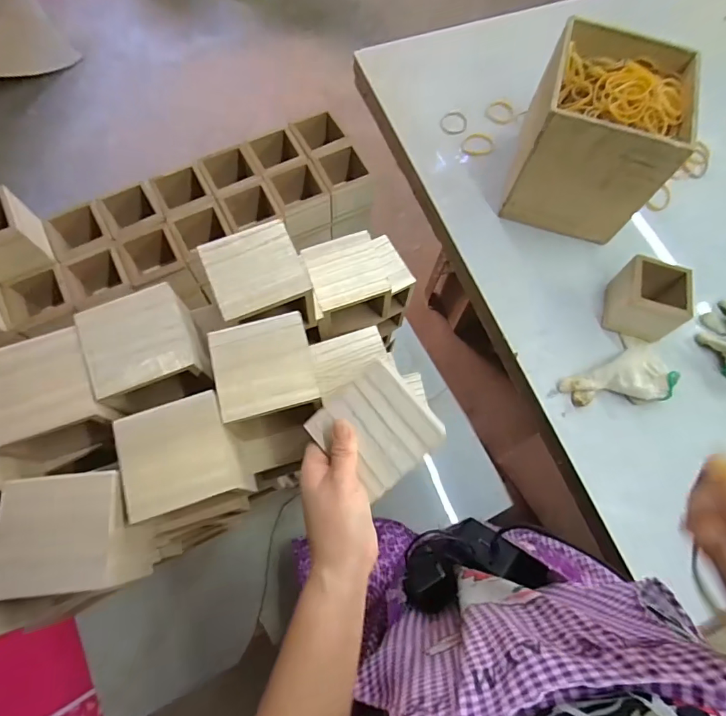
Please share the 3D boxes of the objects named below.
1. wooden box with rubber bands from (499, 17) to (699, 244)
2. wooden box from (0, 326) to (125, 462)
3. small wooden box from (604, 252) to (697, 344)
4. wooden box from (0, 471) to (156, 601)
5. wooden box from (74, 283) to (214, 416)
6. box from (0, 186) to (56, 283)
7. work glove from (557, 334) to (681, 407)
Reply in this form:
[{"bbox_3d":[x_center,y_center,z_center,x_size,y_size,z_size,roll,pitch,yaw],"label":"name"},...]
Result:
[{"bbox_3d":[0.386,-0.371,0.784,0.209,0.244,0.209,17,71,4],"label":"wooden box with rubber bands"},{"bbox_3d":[-0.289,0.036,0.441,0.096,0.080,0.094,-21,73,-10],"label":"wooden box"},{"bbox_3d":[0.480,-0.099,0.774,0.107,0.102,0.095,14,71,2],"label":"small wooden box"},{"bbox_3d":[-0.245,0.149,0.402,0.097,0.083,0.097,-5,71,-4],"label":"wooden box"},{"bbox_3d":[-0.210,-0.007,0.456,0.096,0.070,0.095,-23,73,-10],"label":"wooden box"},{"bbox_3d":[-0.566,-0.190,0.721,0.099,0.085,0.102,-24,73,-10],"label":"box"},{"bbox_3d":[0.425,0.031,0.765,0.200,0.040,0.119,-20,73,-9],"label":"work glove"}]

